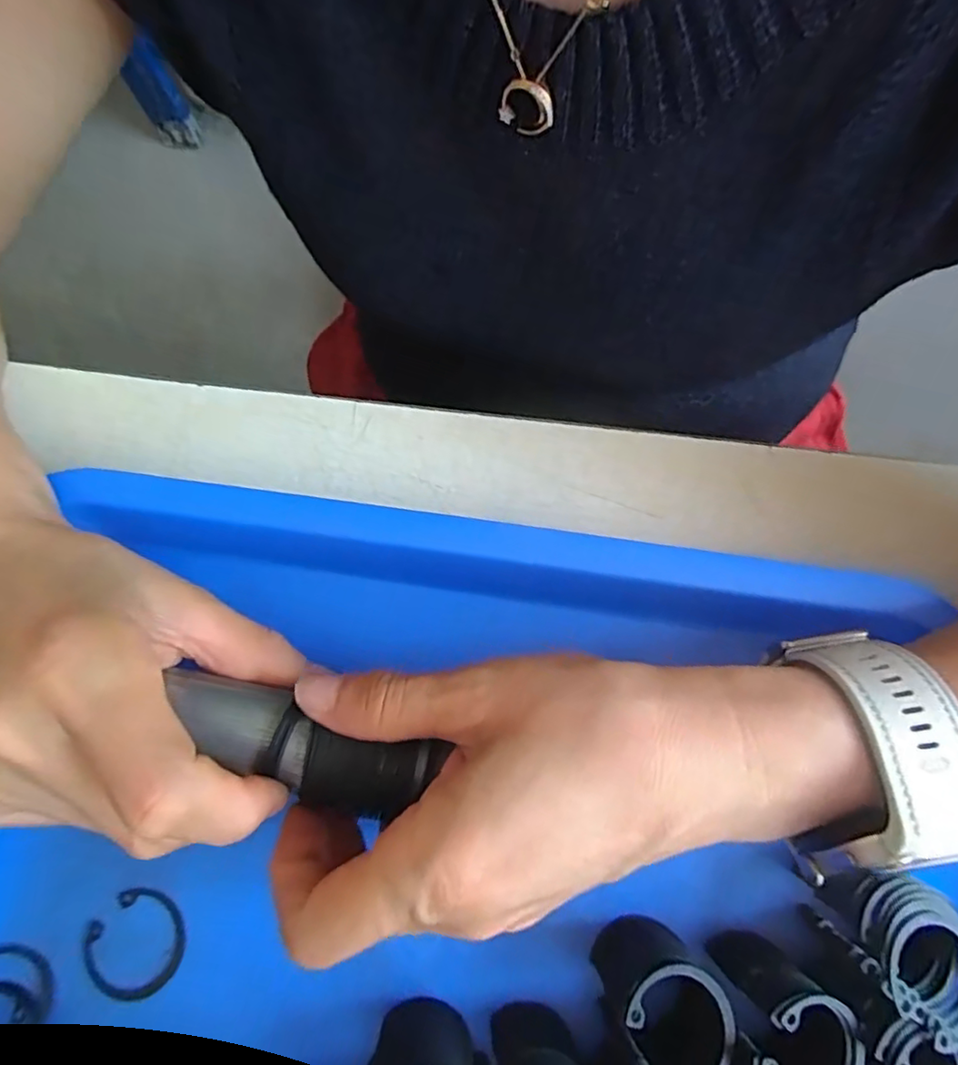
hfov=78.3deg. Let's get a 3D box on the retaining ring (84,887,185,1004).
[{"bbox_3d":[-0.125,0.151,0.215,0.035,0.004,0.035,1,72,-4],"label":"retaining ring"}]

